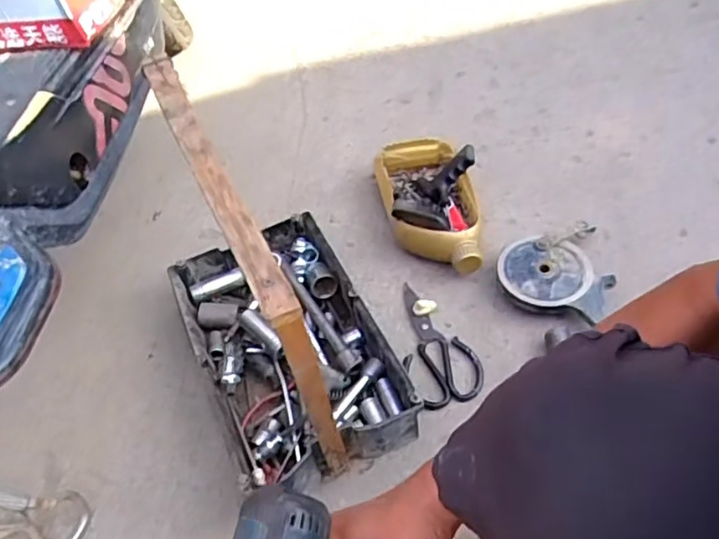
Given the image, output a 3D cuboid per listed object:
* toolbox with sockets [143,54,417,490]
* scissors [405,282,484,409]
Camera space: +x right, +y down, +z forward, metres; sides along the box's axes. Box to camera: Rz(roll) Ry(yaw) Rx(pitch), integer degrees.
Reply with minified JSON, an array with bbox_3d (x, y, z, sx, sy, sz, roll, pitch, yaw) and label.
[{"bbox_3d":[-0.102,0.014,0.695,0.219,0.367,0.382,-22,50,-13],"label":"toolbox with sockets"},{"bbox_3d":[0.113,0.092,0.828,0.087,0.018,0.191,-8,49,1],"label":"scissors"}]

